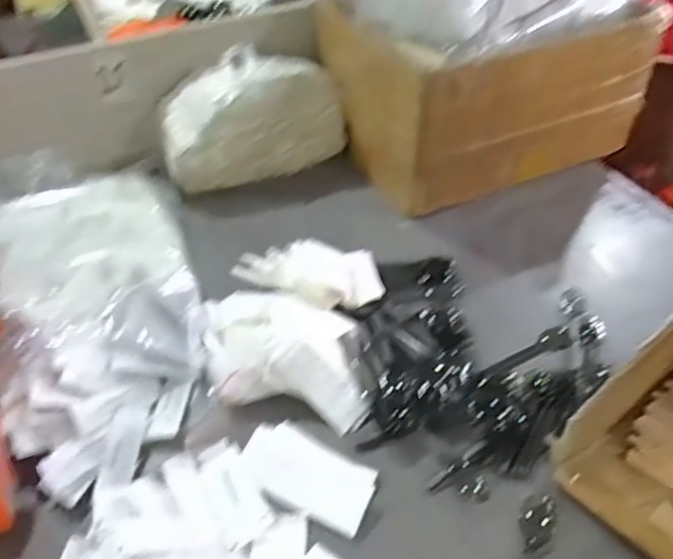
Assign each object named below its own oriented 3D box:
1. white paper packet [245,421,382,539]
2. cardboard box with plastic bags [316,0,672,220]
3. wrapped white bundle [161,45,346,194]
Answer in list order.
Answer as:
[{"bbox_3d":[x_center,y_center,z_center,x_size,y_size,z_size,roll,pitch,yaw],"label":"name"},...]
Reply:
[{"bbox_3d":[-0.028,0.178,0.529,0.127,0.008,0.066,23,51,24],"label":"white paper packet"},{"bbox_3d":[0.211,-0.339,0.826,0.398,0.318,0.278,-20,47,-16],"label":"cardboard box with plastic bags"},{"bbox_3d":[-0.127,-0.248,0.867,0.271,0.179,0.091,-17,38,-12],"label":"wrapped white bundle"}]

